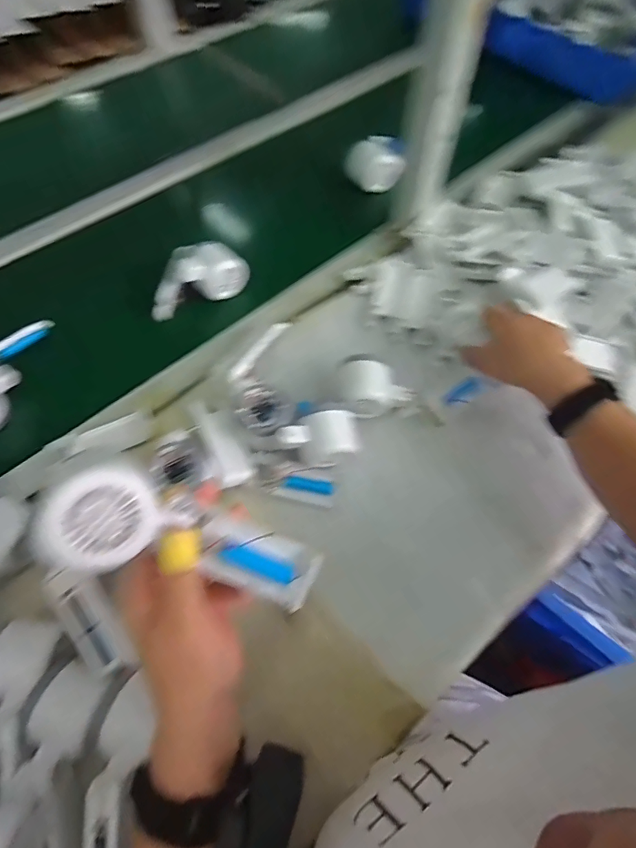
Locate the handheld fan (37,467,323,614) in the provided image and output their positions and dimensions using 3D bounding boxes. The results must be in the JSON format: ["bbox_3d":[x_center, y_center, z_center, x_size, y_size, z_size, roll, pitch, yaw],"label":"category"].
[{"bbox_3d":[-0.075,0.073,0.276,0.162,0.029,0.053,27,58,-28],"label":"handheld fan"}]

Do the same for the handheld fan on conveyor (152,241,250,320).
[{"bbox_3d":[-0.160,-0.192,0.597,0.133,0.045,0.064,-30,66,-16],"label":"handheld fan on conveyor"}]

